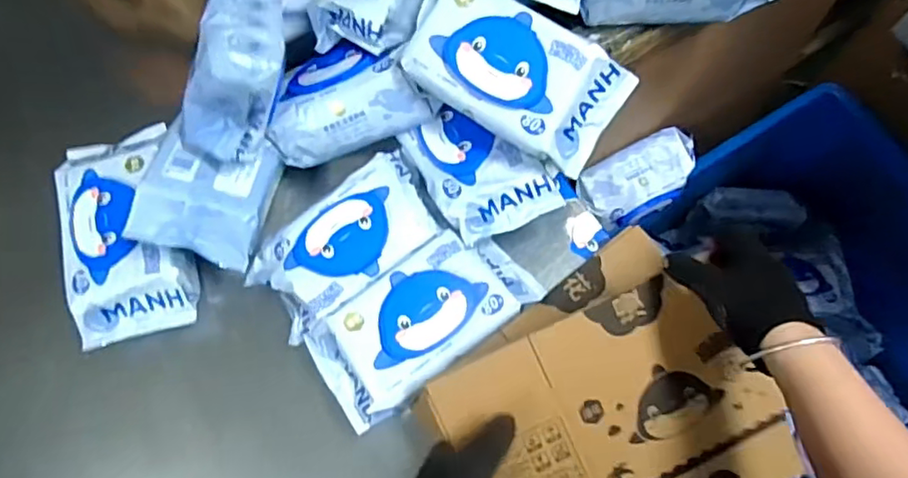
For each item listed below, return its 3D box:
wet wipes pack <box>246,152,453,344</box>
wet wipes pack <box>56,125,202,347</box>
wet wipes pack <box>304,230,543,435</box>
[{"bbox_3d":[-0.108,0.007,0.611,0.188,0.056,0.105,-35,73,-11],"label":"wet wipes pack"},{"bbox_3d":[-0.339,-0.016,0.628,0.111,0.054,0.230,-16,70,-4],"label":"wet wipes pack"},{"bbox_3d":[-0.029,0.073,0.579,0.215,0.045,0.110,-34,72,-10],"label":"wet wipes pack"}]

